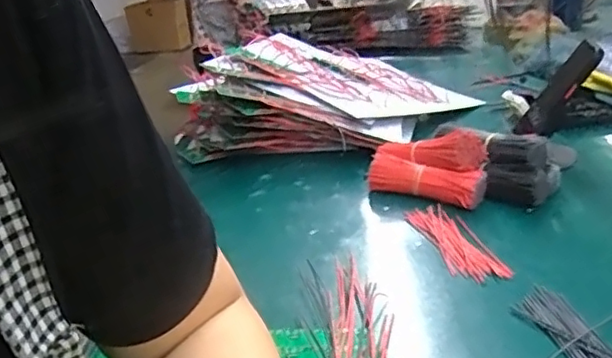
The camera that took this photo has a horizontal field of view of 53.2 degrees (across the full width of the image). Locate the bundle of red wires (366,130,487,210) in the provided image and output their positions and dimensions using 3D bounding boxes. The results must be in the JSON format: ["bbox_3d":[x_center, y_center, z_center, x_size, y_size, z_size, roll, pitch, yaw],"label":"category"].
[{"bbox_3d":[0.128,-0.015,0.652,0.128,0.065,0.068,9,24,29],"label":"bundle of red wires"}]

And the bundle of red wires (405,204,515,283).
[{"bbox_3d":[0.136,0.056,0.556,0.047,0.010,0.132,-6,23,-13],"label":"bundle of red wires"}]

